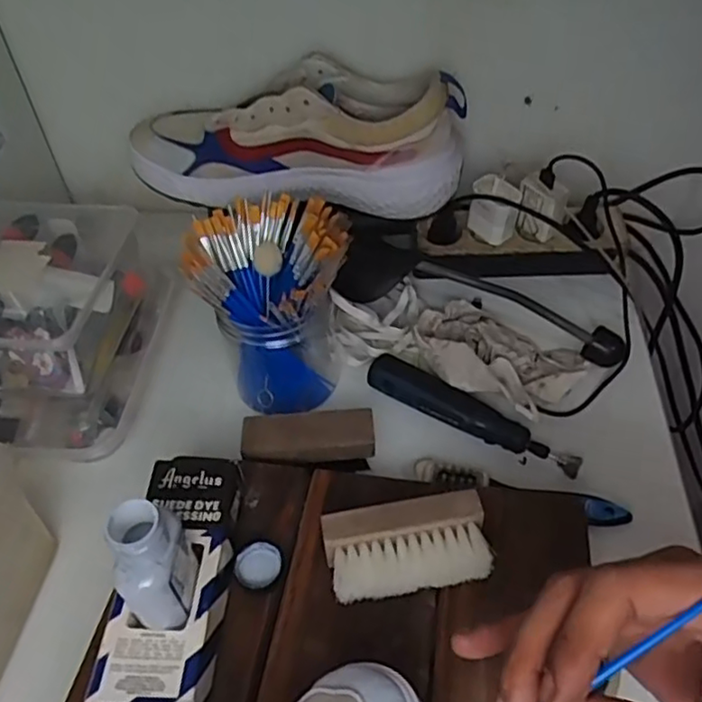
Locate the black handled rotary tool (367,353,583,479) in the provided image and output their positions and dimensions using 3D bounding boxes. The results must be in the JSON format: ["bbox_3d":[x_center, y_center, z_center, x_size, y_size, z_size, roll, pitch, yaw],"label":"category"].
[{"bbox_3d":[0.091,0.048,0.501,0.174,0.020,0.028,25,53,24],"label":"black handled rotary tool"}]

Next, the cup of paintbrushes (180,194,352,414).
[{"bbox_3d":[-0.058,-0.033,0.506,0.113,0.142,0.101,2,47,5],"label":"cup of paintbrushes"}]

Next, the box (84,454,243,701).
[{"bbox_3d":[-0.098,0.128,0.376,0.058,0.039,0.162,1,47,4],"label":"box"}]

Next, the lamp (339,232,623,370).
[{"bbox_3d":[0.109,-0.048,0.575,0.261,0.055,0.065,13,49,15],"label":"lamp"}]

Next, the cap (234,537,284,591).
[{"bbox_3d":[-0.055,0.128,0.390,0.027,0.009,0.029,-2,47,2],"label":"cap"}]

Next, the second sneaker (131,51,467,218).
[{"bbox_3d":[-0.049,-0.189,0.573,0.289,0.096,0.094,6,47,9],"label":"second sneaker"}]

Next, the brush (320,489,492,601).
[{"bbox_3d":[0.033,0.116,0.383,0.092,0.037,0.043,-8,47,-4],"label":"brush"}]

